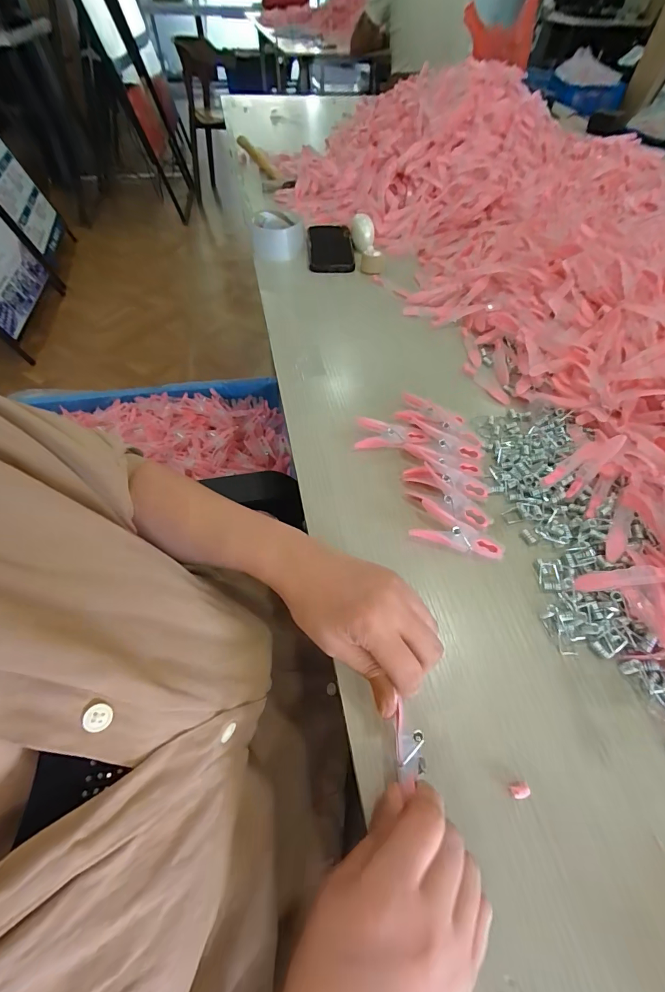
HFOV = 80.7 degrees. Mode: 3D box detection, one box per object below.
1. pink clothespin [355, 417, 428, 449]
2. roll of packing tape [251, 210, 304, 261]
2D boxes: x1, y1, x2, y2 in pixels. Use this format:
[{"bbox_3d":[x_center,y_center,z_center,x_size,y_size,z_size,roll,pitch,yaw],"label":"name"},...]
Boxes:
[{"bbox_3d":[0.062,-0.066,0.415,0.072,0.013,0.036,6,54,3],"label":"pink clothespin"},{"bbox_3d":[-0.089,-0.422,0.637,0.081,0.050,0.075,-2,55,3],"label":"roll of packing tape"}]

